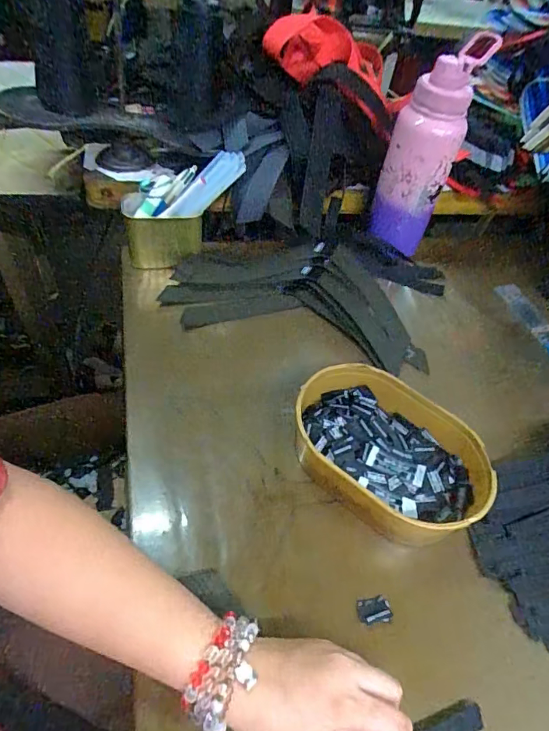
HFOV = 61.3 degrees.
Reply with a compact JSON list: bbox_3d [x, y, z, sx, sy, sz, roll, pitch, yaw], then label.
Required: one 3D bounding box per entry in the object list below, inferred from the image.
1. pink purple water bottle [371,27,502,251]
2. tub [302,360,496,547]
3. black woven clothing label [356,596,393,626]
[{"bbox_3d":[0.189,-0.271,0.610,0.085,0.254,0.085,22,49,9],"label":"pink purple water bottle"},{"bbox_3d":[0.105,0.085,0.443,0.190,0.067,0.143,29,50,15],"label":"tub"},{"bbox_3d":[0.081,0.201,0.379,0.026,0.008,0.020,-3,47,-8],"label":"black woven clothing label"}]

